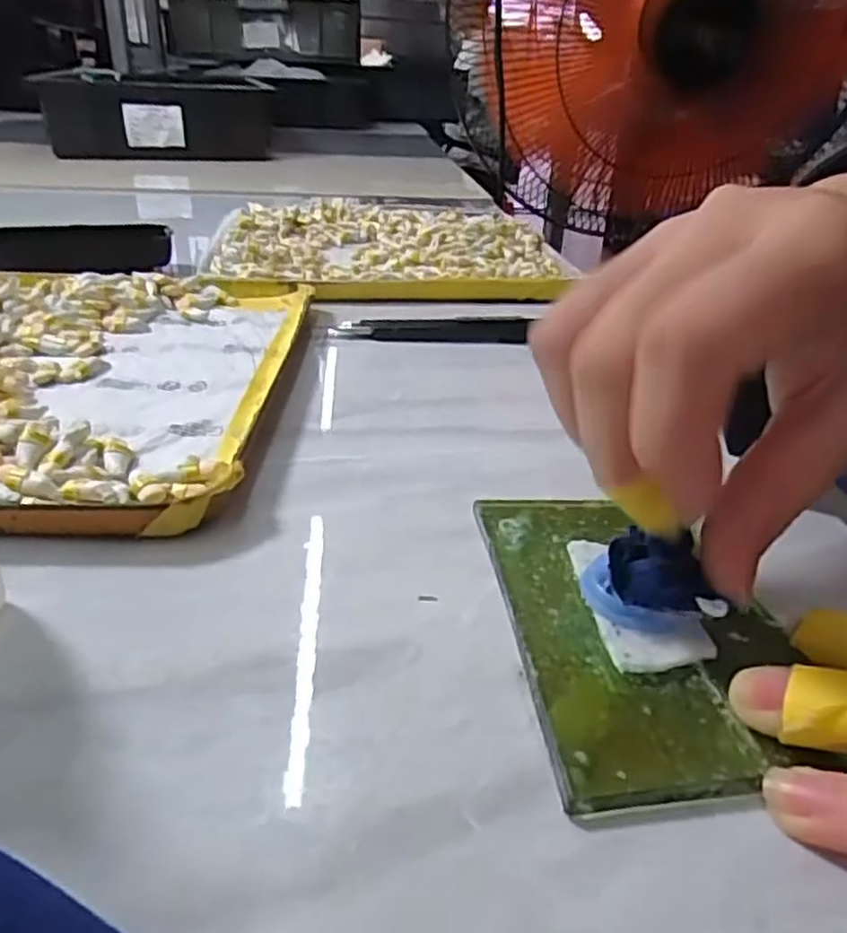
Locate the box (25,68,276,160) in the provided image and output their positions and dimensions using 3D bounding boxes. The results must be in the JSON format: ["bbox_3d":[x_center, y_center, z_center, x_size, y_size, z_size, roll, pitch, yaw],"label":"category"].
[{"bbox_3d":[-0.345,-0.442,0.922,0.264,0.097,0.054,-11,32,-23],"label":"box"}]

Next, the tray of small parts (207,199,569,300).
[{"bbox_3d":[-0.030,-0.165,0.523,0.236,0.022,0.228,0,29,-5],"label":"tray of small parts"}]

